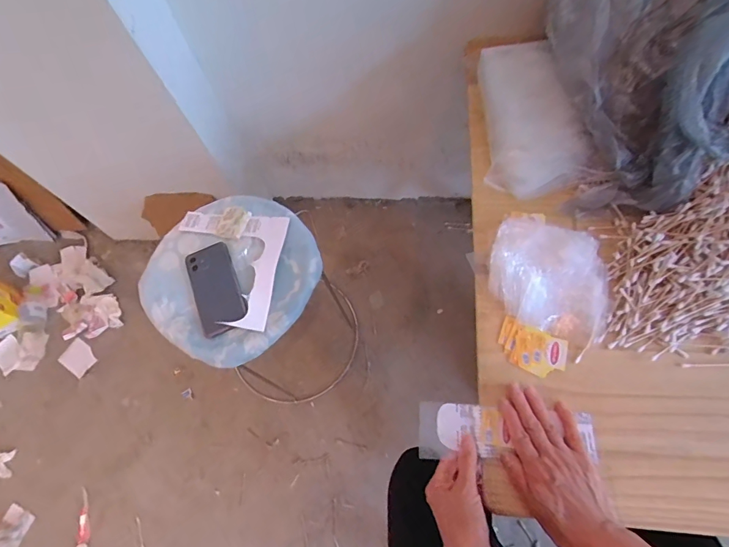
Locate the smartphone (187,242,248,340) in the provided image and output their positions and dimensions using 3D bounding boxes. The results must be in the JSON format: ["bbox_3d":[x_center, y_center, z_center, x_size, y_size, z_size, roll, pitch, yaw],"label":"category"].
[{"bbox_3d":[-0.257,0.024,0.700,0.079,0.013,0.167,-24,64,-4],"label":"smartphone"}]

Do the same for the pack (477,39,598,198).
[{"bbox_3d":[0.254,-0.250,0.632,0.144,0.097,0.242,-6,64,5],"label":"pack"}]

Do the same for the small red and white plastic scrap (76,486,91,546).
[{"bbox_3d":[-0.669,0.588,0.969,0.031,0.007,0.137,-13,63,2],"label":"small red and white plastic scrap"}]

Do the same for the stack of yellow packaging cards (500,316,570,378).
[{"bbox_3d":[0.216,0.097,0.522,0.083,0.013,0.057,24,70,18],"label":"stack of yellow packaging cards"}]

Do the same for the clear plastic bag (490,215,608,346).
[{"bbox_3d":[0.246,-0.001,0.545,0.148,0.032,0.177,6,66,11],"label":"clear plastic bag"}]

